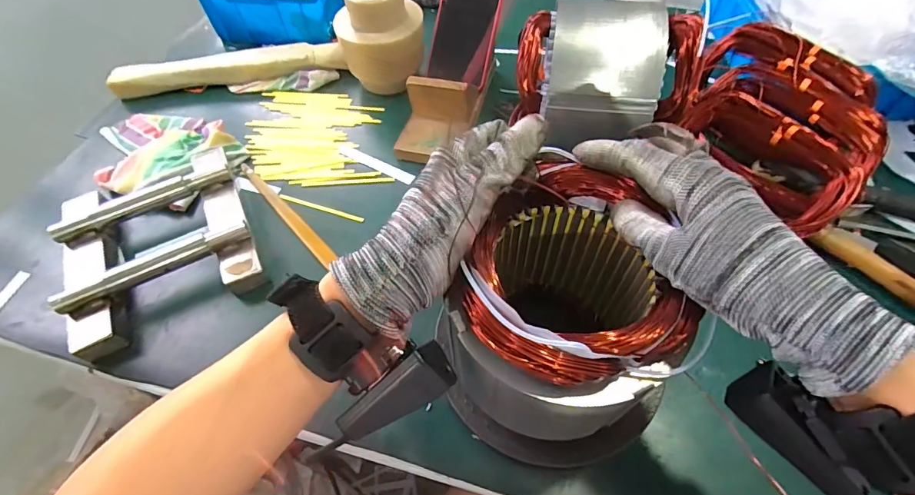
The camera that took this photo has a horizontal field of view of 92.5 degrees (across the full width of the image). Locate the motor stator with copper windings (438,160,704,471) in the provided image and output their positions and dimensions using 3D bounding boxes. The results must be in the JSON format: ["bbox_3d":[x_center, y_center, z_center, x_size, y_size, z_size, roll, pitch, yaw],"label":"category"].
[{"bbox_3d":[0.071,0.057,0.316,0.149,0.176,0.157,-2,56,2],"label":"motor stator with copper windings"}]

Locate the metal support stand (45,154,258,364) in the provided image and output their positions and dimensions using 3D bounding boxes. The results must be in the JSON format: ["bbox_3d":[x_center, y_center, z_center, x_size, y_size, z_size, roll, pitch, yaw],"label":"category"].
[{"bbox_3d":[-0.315,-0.011,0.461,0.181,0.043,0.202,-25,58,-13],"label":"metal support stand"}]

